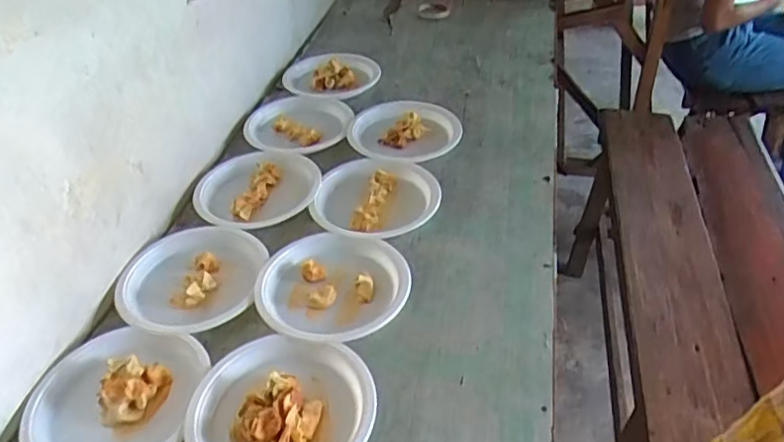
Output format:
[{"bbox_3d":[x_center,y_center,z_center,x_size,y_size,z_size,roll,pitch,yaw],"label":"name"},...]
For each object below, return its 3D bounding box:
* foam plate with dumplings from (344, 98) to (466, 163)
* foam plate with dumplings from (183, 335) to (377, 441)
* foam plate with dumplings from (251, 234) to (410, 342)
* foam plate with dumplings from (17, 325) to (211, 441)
[{"bbox_3d":[0.035,-0.171,1.120,0.219,0.040,0.194,-12,42,-23],"label":"foam plate with dumplings"},{"bbox_3d":[-0.123,0.210,0.653,0.197,0.033,0.189,-3,39,2],"label":"foam plate with dumplings"},{"bbox_3d":[-0.085,0.087,0.809,0.207,0.032,0.196,-3,39,2],"label":"foam plate with dumplings"},{"bbox_3d":[-0.326,0.202,0.684,0.196,0.032,0.191,-3,39,2],"label":"foam plate with dumplings"}]

